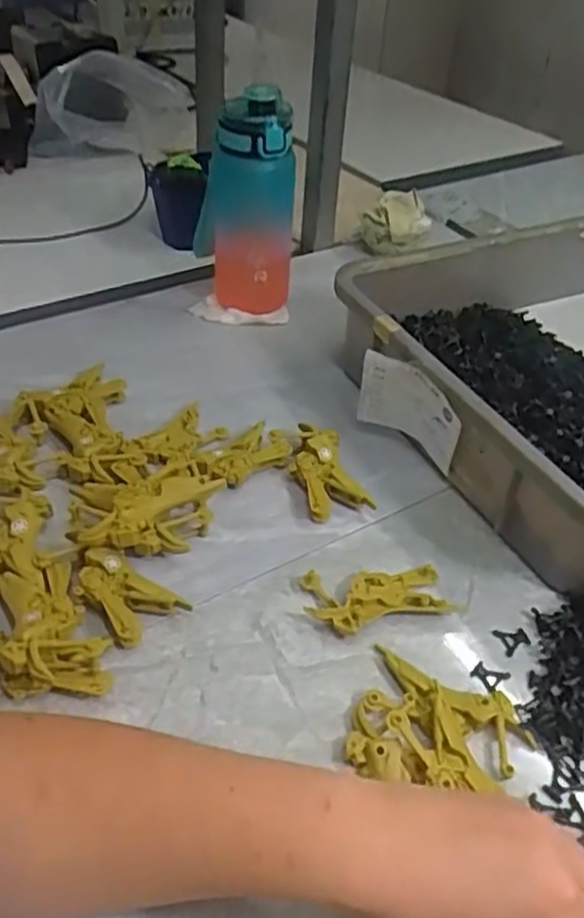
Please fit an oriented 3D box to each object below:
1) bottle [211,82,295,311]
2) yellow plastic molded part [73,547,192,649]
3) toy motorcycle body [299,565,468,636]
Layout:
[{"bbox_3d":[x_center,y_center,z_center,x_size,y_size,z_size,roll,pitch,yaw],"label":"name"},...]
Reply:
[{"bbox_3d":[-0.042,-0.253,0.731,0.082,0.211,0.076,0,42,-4],"label":"bottle"},{"bbox_3d":[-0.112,0.088,0.481,0.069,0.018,0.047,31,48,27],"label":"yellow plastic molded part"},{"bbox_3d":[0.061,0.092,0.500,0.102,0.013,0.050,-7,43,-12],"label":"toy motorcycle body"}]

